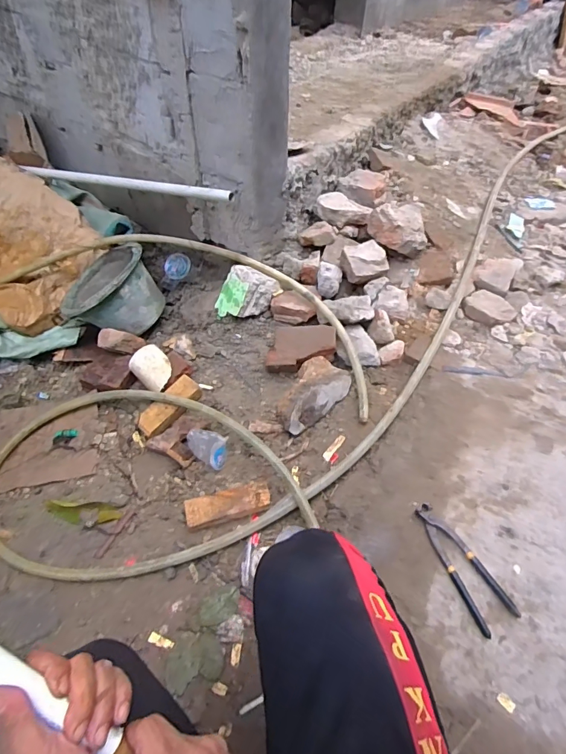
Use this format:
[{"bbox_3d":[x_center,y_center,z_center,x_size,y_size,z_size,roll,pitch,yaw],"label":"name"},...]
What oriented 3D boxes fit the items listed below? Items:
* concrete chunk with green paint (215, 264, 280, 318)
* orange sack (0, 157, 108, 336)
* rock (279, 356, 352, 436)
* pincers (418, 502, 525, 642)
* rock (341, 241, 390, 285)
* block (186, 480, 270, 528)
[{"bbox_3d":[-0.094,-0.208,1.118,0.121,0.141,0.071,14,18,-33],"label":"concrete chunk with green paint"},{"bbox_3d":[-0.784,-0.397,1.241,0.479,0.237,0.344,31,56,20],"label":"orange sack"},{"bbox_3d":[0.061,0.034,0.978,0.187,0.081,0.109,-33,60,-26],"label":"rock"},{"bbox_3d":[0.314,0.324,0.751,0.076,0.018,0.217,-24,62,-12],"label":"pincers"},{"bbox_3d":[0.215,-0.305,1.139,0.109,0.059,0.091,-15,54,-14],"label":"rock"},{"bbox_3d":[-0.110,0.256,0.861,0.169,0.041,0.062,-11,53,-12],"label":"block"}]

